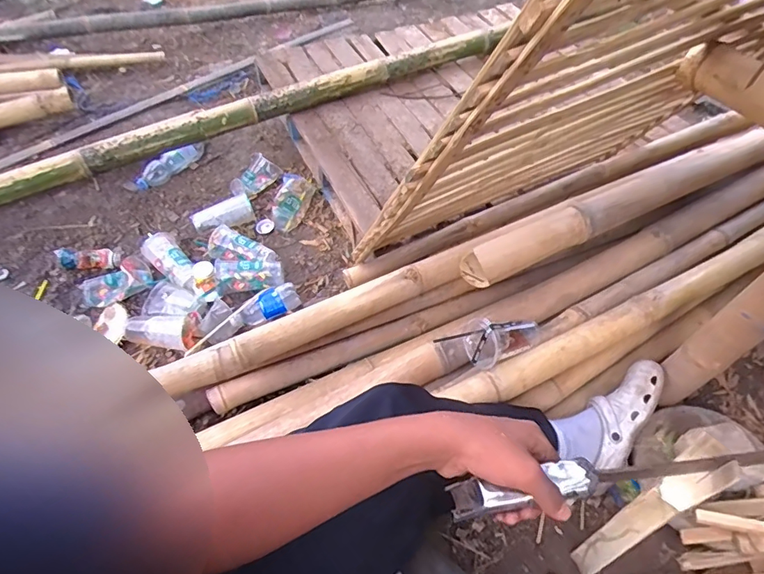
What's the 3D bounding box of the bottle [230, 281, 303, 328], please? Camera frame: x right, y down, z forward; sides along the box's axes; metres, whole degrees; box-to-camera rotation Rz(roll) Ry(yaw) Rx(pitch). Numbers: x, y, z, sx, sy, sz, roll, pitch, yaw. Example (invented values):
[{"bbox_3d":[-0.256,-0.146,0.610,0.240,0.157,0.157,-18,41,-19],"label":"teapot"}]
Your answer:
[{"bbox_3d":[-0.268,0.052,1.088,0.161,0.065,0.054,-26,58,-21],"label":"bottle"}]

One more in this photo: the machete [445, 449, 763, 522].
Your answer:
[{"bbox_3d":[0.221,0.174,0.435,0.319,0.038,0.031,-6,53,-4],"label":"machete"}]

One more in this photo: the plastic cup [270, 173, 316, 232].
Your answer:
[{"bbox_3d":[-0.257,-0.239,1.323,0.085,0.064,0.172,15,53,8],"label":"plastic cup"}]

